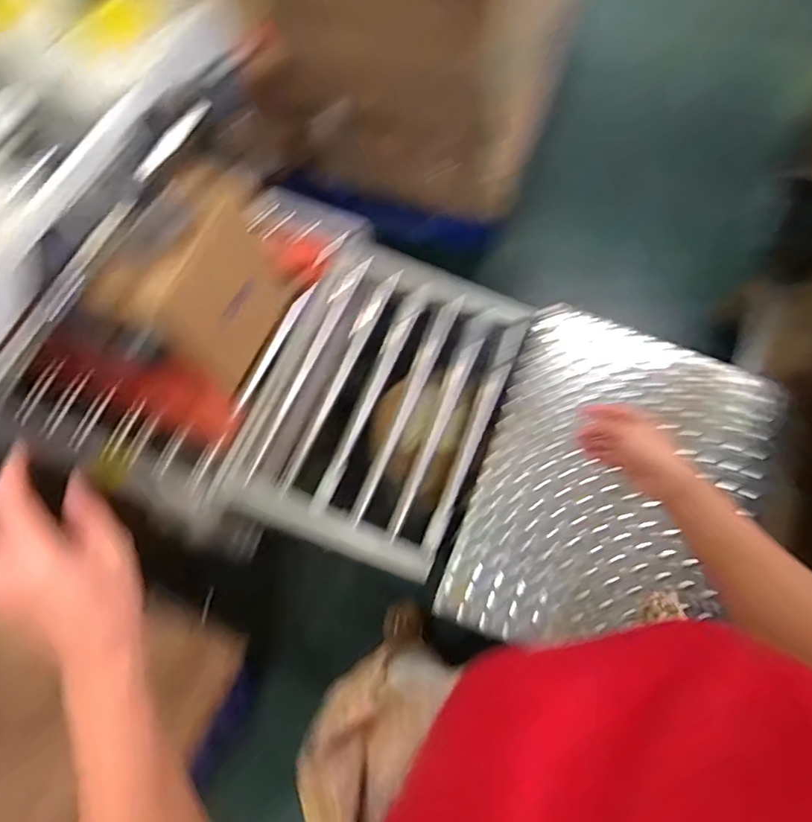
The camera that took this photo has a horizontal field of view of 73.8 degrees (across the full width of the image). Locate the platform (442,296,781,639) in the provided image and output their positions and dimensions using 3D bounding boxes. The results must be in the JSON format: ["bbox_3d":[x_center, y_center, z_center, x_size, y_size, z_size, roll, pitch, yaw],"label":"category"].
[{"bbox_3d":[0.431,0.136,1.078,0.522,0.073,0.754,19,70,8],"label":"platform"}]

